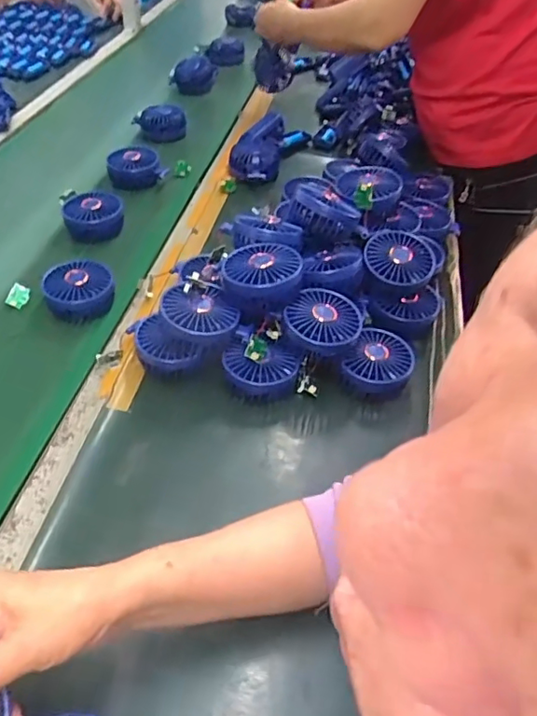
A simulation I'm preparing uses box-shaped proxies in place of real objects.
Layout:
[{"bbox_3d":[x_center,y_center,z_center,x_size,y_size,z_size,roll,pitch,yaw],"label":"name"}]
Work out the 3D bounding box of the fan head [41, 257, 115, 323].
[{"bbox_3d":[-0.248,-0.090,0.748,0.084,0.040,0.081,-15,47,-17],"label":"fan head"}]

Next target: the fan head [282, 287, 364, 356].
[{"bbox_3d":[0.063,-0.043,0.650,0.081,0.030,0.086,1,45,-1],"label":"fan head"}]

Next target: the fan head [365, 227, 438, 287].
[{"bbox_3d":[0.168,-0.126,0.737,0.088,0.038,0.088,3,62,-5],"label":"fan head"}]

